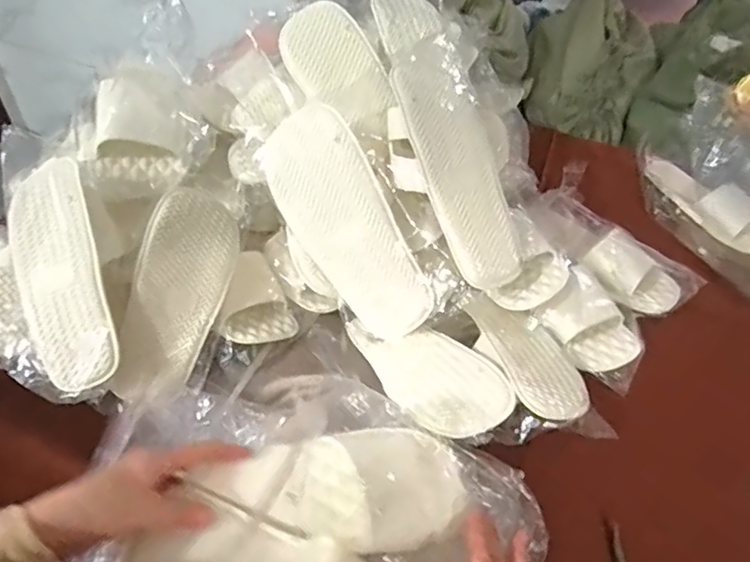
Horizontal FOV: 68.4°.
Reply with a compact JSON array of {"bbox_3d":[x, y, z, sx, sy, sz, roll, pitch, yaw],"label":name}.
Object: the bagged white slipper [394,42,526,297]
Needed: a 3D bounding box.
[{"bbox_3d":[0.091,-0.138,0.646,0.097,0.041,0.297,-19,90,-20],"label":"bagged white slipper"}]

